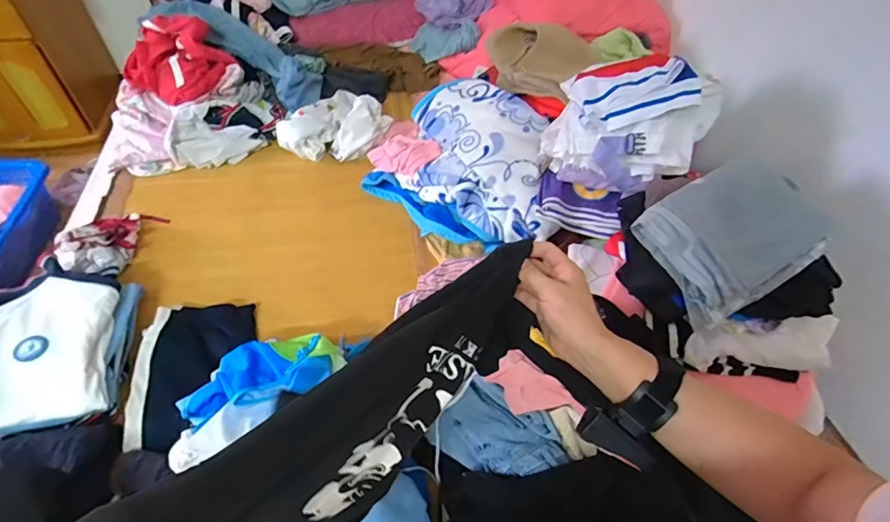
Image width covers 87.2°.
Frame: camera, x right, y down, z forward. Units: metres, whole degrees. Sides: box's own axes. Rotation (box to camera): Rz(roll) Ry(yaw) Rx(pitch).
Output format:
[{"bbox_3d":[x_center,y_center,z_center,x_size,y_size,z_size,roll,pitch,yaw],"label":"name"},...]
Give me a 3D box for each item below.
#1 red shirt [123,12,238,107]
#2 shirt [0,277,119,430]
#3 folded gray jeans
[{"bbox_3d":[-0.714,-0.545,1.241,0.249,0.105,0.284,-22,56,-21],"label":"red shirt"},{"bbox_3d":[-0.669,0.146,0.777,0.205,0.057,0.240,-9,52,-11],"label":"shirt"},{"bbox_3d":[0.471,-0.048,0.758,0.302,0.053,0.202,-30,85,-13],"label":"folded gray jeans"}]

